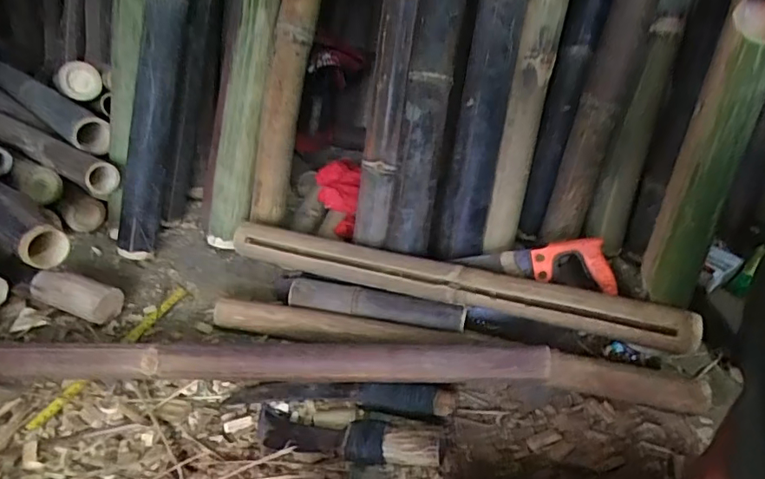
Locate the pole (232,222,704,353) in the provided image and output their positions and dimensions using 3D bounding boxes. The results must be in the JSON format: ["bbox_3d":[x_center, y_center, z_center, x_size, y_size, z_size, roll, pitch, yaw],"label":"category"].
[{"bbox_3d":[0.070,0.054,0.767,0.647,0.045,0.043,10,36,19],"label":"pole"}]

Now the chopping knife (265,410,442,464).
[{"bbox_3d":[-0.045,0.231,0.634,0.231,0.042,0.056,7,35,14],"label":"chopping knife"}]

